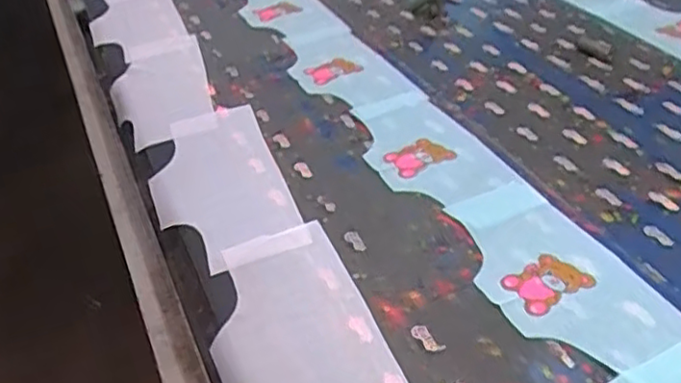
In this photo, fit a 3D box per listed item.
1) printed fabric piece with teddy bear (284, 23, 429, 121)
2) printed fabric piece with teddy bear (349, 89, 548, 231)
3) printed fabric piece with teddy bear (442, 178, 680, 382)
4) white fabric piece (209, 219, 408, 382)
[{"bbox_3d":[-0.001,-0.201,1.054,0.149,0.010,0.305,-18,41,-16],"label":"printed fabric piece with teddy bear"},{"bbox_3d":[0.116,-0.048,0.859,0.145,0.008,0.306,-18,40,-16],"label":"printed fabric piece with teddy bear"},{"bbox_3d":[0.229,0.091,0.679,0.150,0.005,0.301,-18,41,-19],"label":"printed fabric piece with teddy bear"},{"bbox_3d":[-0.039,0.151,0.632,0.153,0.013,0.318,-21,42,-12],"label":"white fabric piece"}]

